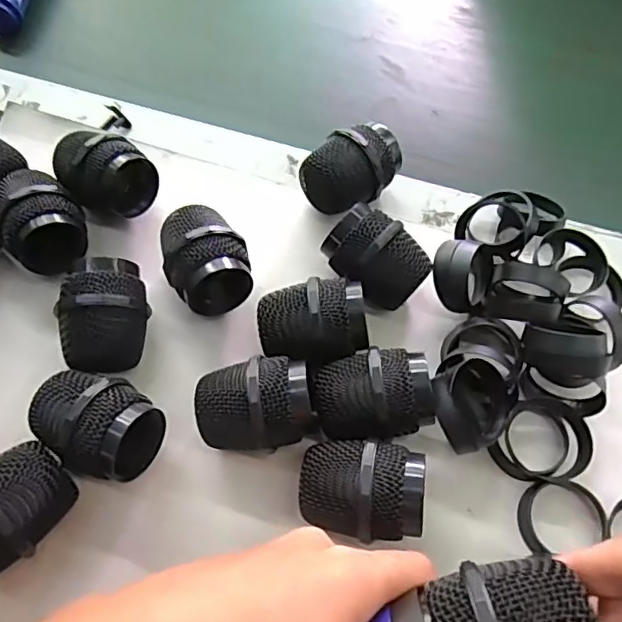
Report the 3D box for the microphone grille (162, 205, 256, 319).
[{"bbox_3d":[-0.063,-0.030,0.335,0.045,0.048,0.060,-24,66,-15],"label":"microphone grille"}]

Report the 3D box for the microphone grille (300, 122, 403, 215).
[{"bbox_3d":[0.025,-0.086,0.367,0.043,0.049,0.064,35,66,14],"label":"microphone grille"}]

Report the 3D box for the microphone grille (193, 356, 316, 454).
[{"bbox_3d":[-0.029,0.053,0.296,0.057,0.048,0.044,-9,63,-8],"label":"microphone grille"}]

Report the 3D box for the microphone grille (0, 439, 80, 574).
[{"bbox_3d":[-0.143,0.095,0.272,0.058,0.051,0.040,-40,71,-21],"label":"microphone grille"}]

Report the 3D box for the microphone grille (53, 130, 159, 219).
[{"bbox_3d":[-0.131,-0.084,0.358,0.059,0.049,0.044,34,66,14],"label":"microphone grille"}]

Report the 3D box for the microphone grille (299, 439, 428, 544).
[{"bbox_3d":[0.024,0.090,0.281,0.057,0.049,0.043,10,62,2],"label":"microphone grille"}]

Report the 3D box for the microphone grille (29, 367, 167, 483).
[{"bbox_3d":[-0.108,0.059,0.291,0.060,0.046,0.045,24,64,9],"label":"microphone grille"}]

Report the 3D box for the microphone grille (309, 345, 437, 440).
[{"bbox_3d":[0.031,0.048,0.302,0.058,0.050,0.041,-12,64,-9],"label":"microphone grille"}]

